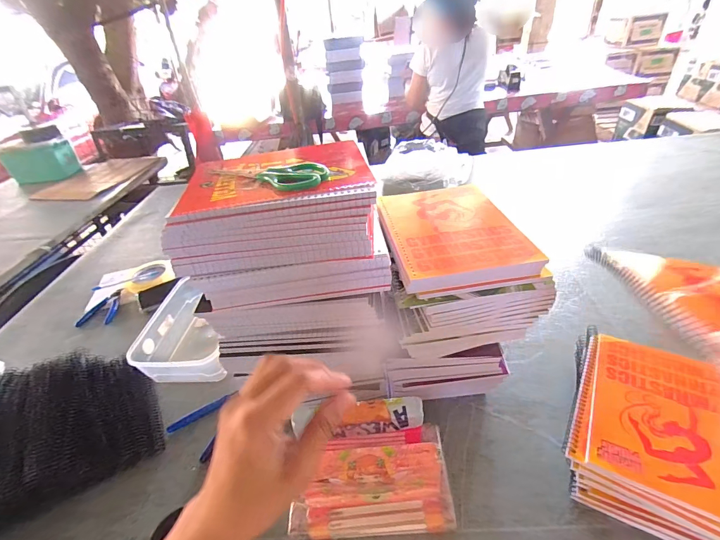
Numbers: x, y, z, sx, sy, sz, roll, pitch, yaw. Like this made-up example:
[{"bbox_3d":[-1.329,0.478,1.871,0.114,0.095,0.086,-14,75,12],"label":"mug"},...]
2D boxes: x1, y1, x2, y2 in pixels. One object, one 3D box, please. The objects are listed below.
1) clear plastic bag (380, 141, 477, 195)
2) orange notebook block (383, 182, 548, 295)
[{"bbox_3d":[0.226,-0.354,1.201,0.285,0.088,0.276,6,39,16],"label":"clear plastic bag"},{"bbox_3d":[0.104,-0.050,0.440,0.149,0.024,0.197,-10,37,-4],"label":"orange notebook block"}]

